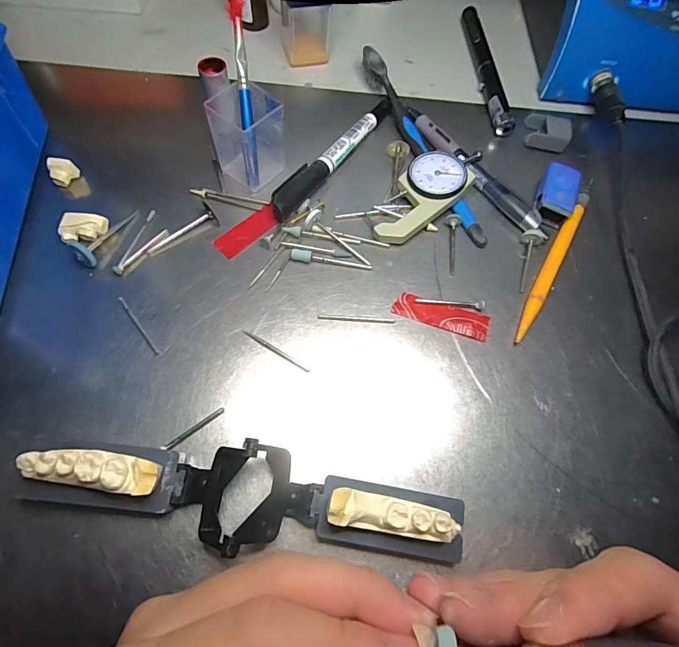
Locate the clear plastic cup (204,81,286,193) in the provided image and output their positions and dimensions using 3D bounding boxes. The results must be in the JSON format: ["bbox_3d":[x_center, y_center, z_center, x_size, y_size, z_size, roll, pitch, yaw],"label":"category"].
[{"bbox_3d":[-0.056,-0.116,0.251,0.035,0.049,0.037,29,67,10],"label":"clear plastic cup"}]

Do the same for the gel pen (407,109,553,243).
[{"bbox_3d":[0.090,-0.103,0.276,0.017,0.011,0.128,-35,72,-18],"label":"gel pen"}]

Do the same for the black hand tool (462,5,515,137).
[{"bbox_3d":[0.117,-0.208,0.325,0.015,0.011,0.145,-2,65,-4],"label":"black hand tool"}]

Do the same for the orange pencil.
[{"bbox_3d":[0.132,-0.038,0.249,0.011,0.009,0.124,30,67,10],"label":"orange pencil"}]

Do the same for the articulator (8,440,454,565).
[{"bbox_3d":[-0.036,0.075,0.173,0.181,0.030,0.039,3,65,-2],"label":"articulator"}]

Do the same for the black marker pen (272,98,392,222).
[{"bbox_3d":[-0.002,-0.115,0.274,0.016,0.011,0.130,34,68,12],"label":"black marker pen"}]

